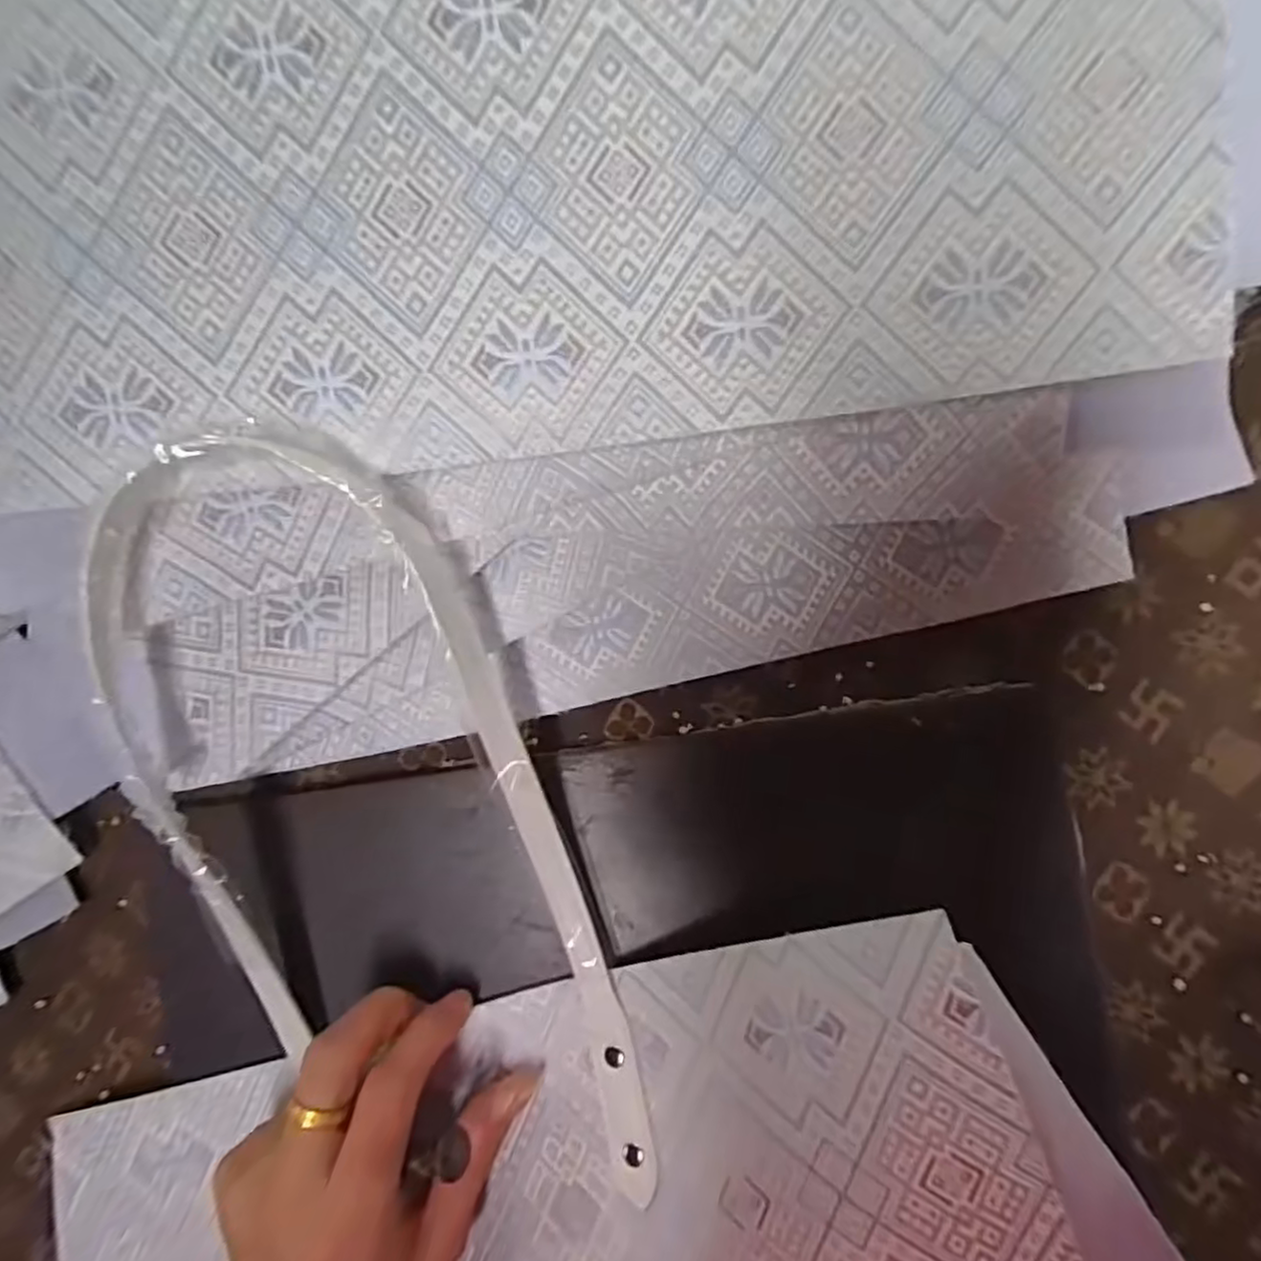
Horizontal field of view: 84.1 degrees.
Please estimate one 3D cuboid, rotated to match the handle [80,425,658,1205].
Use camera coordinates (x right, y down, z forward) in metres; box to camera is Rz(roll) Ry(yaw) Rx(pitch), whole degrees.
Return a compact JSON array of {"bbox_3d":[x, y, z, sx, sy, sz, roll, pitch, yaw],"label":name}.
[{"bbox_3d":[-0.107,0.086,0.263,0.148,0.076,0.307,-18,89,8],"label":"handle"}]

